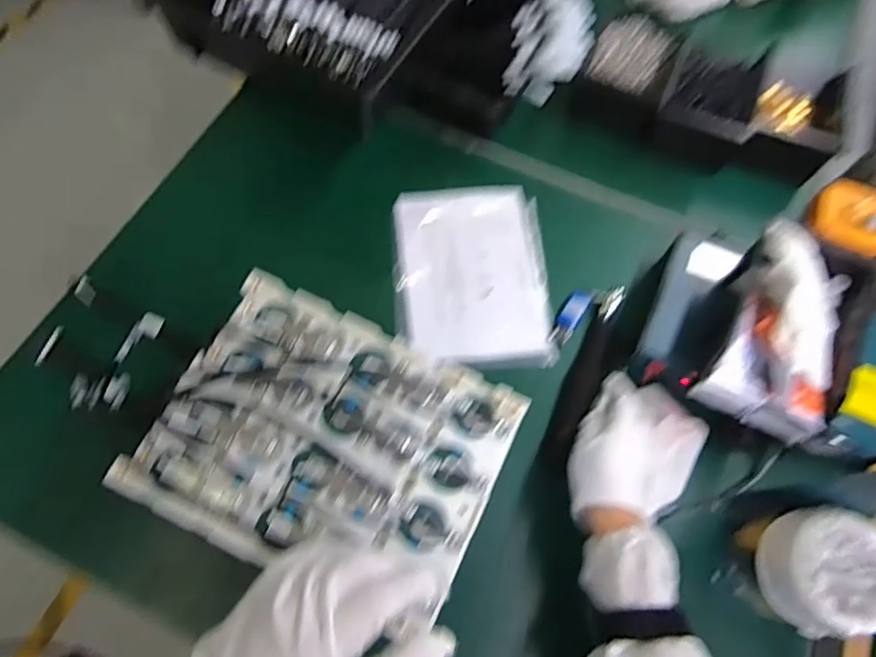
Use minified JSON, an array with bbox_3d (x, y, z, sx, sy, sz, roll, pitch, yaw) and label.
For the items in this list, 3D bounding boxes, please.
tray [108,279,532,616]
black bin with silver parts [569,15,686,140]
[{"bbox_3d":[-0.076,0.079,0.394,0.233,0.018,0.178,24,68,9],"label":"tray"},{"bbox_3d":[0.239,-0.323,0.698,0.102,0.066,0.166,21,67,8],"label":"black bin with silver parts"}]

